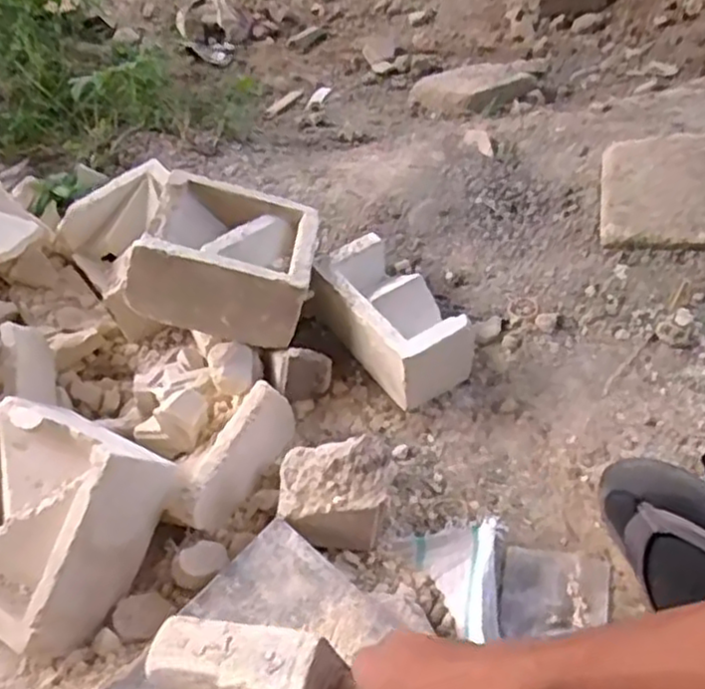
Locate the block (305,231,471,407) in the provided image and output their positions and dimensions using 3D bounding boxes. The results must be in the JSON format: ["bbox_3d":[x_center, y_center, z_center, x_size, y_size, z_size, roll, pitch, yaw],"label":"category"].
[{"bbox_3d":[0.044,-0.043,0.902,0.112,0.091,0.223,-29,53,-17],"label":"block"}]

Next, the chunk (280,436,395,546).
[{"bbox_3d":[-0.015,0.149,0.740,0.115,0.099,0.082,-3,50,4],"label":"chunk"}]

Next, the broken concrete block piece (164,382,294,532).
[{"bbox_3d":[-0.129,0.122,0.791,0.043,0.073,0.175,23,56,23],"label":"broken concrete block piece"}]

